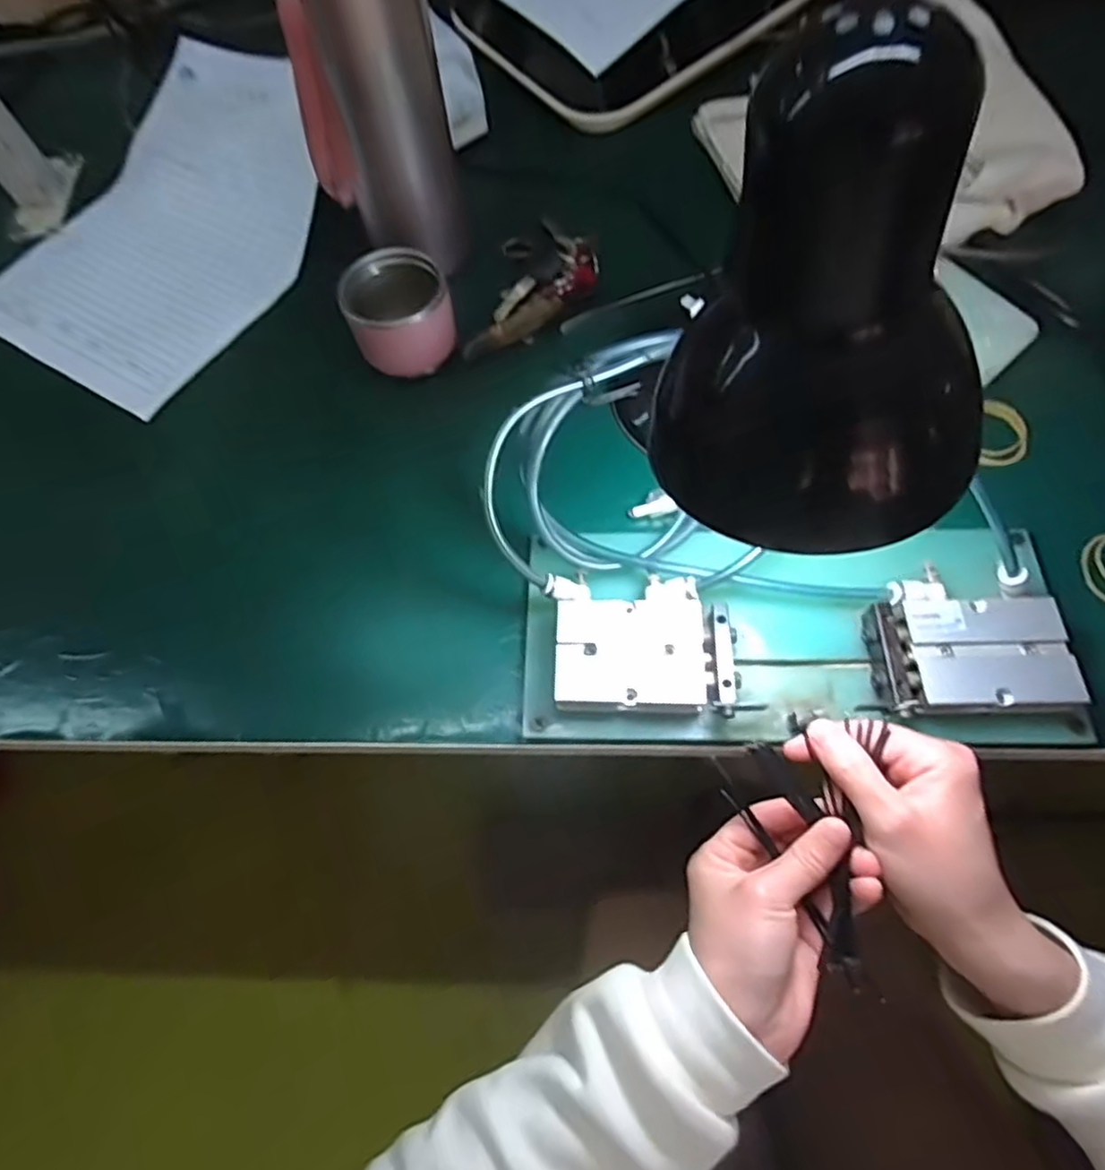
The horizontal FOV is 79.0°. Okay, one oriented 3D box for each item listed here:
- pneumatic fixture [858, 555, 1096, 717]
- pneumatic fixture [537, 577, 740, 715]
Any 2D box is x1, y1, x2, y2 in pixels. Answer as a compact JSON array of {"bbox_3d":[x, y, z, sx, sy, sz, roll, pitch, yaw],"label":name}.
[{"bbox_3d":[0.205,0.029,0.338,0.088,0.032,0.071,-3,66,2],"label":"pneumatic fixture"},{"bbox_3d":[0.046,0.033,0.352,0.091,0.026,0.069,0,66,4],"label":"pneumatic fixture"}]

